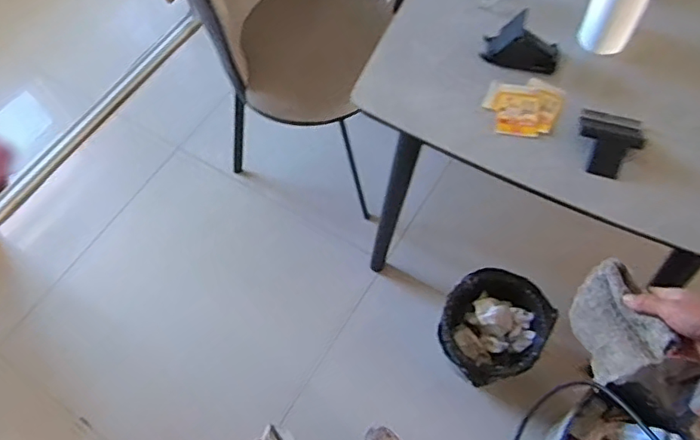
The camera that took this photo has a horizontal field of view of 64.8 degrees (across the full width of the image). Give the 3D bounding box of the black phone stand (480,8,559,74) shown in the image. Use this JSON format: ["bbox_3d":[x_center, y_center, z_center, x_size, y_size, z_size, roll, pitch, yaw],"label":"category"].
[{"bbox_3d":[0.305,-0.315,0.971,0.131,0.071,0.075,13,64,10],"label":"black phone stand"}]

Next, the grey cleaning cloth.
[{"bbox_3d":[0.313,0.122,0.649,0.066,0.093,0.134,-1,62,3],"label":"grey cleaning cloth"}]

